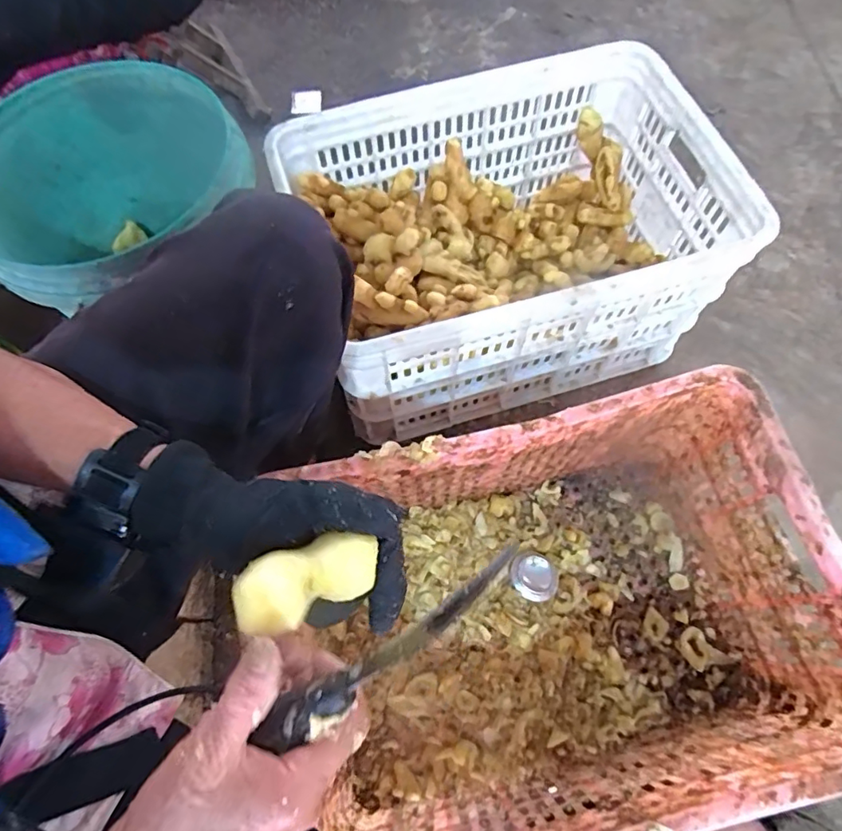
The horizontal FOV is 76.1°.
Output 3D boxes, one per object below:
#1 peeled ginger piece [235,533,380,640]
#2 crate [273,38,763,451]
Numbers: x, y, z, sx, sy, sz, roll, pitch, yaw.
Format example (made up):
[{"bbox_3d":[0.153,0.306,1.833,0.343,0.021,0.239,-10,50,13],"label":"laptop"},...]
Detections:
[{"bbox_3d":[-0.064,0.094,0.304,0.080,0.025,0.038,-14,63,-43],"label":"peeled ginger piece"},{"bbox_3d":[0.113,-0.237,0.759,0.504,0.267,0.361,-16,68,-4],"label":"crate"}]

